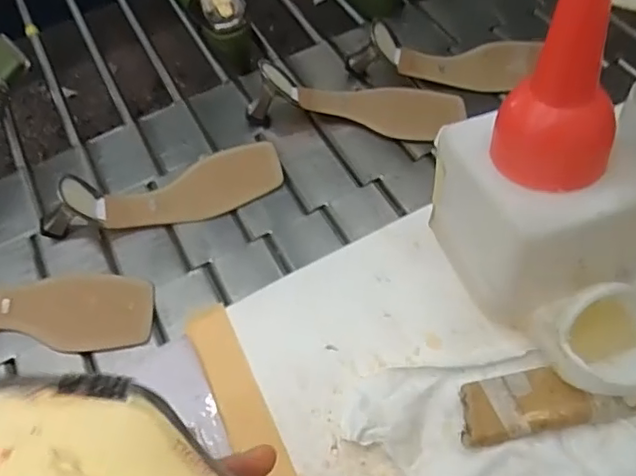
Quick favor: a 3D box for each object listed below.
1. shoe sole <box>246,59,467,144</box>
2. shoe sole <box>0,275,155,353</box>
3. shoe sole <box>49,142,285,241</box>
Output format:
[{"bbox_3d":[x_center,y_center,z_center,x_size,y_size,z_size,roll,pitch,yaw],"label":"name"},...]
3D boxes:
[{"bbox_3d":[0.042,-0.151,0.626,0.235,0.052,0.066,8,58,9],"label":"shoe sole"},{"bbox_3d":[-0.262,0.058,0.518,0.219,0.052,0.073,-2,57,2],"label":"shoe sole"},{"bbox_3d":[-0.158,-0.056,0.583,0.242,0.051,0.081,-15,57,-6],"label":"shoe sole"}]

